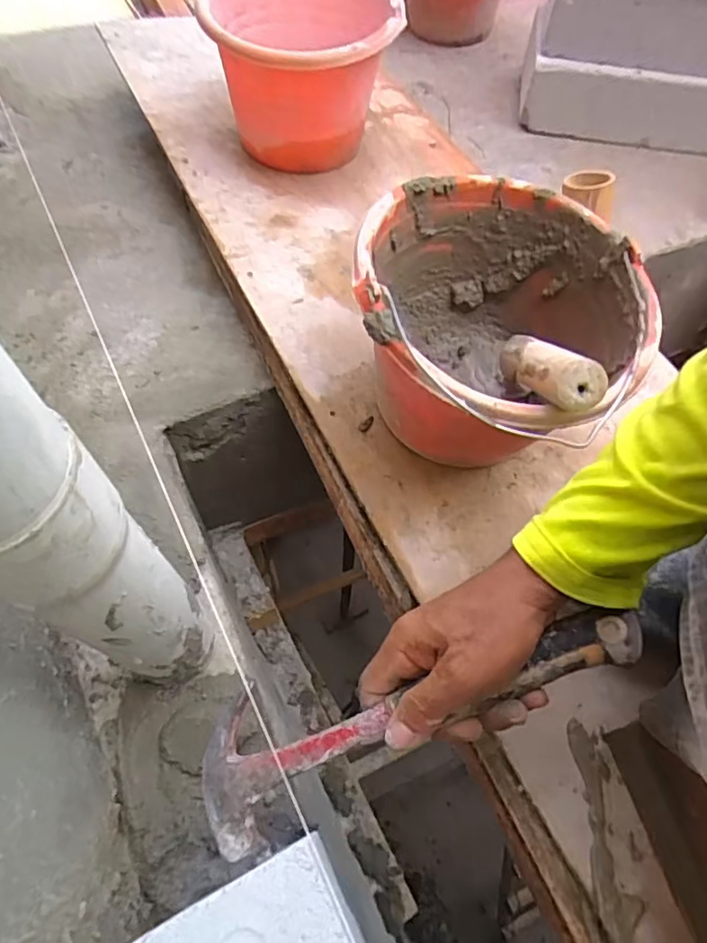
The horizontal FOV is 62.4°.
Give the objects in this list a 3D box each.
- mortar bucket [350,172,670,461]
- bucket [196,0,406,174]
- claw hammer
[{"bbox_3d":[0.111,-0.113,0.490,0.214,0.178,0.242,15,60,8],"label":"mortar bucket"},{"bbox_3d":[-0.059,-0.498,0.721,0.210,0.159,0.262,-3,59,-3],"label":"bucket"},{"bbox_3d":[0.037,0.138,0.342,0.271,0.022,0.078,-22,61,3],"label":"claw hammer"}]

